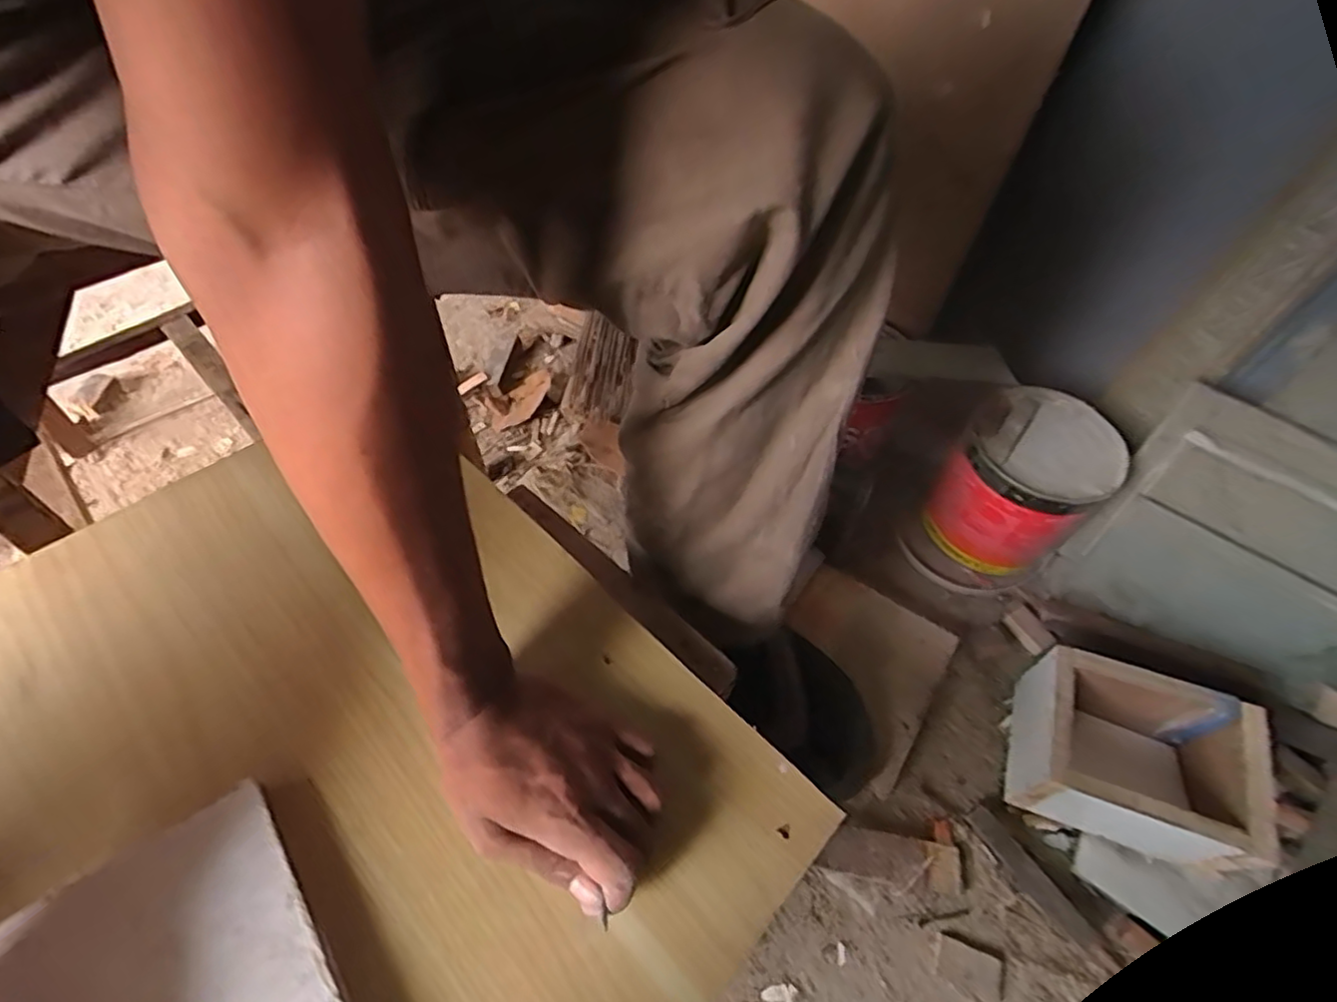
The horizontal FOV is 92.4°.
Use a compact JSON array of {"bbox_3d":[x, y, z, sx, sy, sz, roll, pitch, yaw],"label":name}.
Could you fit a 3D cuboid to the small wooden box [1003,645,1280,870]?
[{"bbox_3d":[0.402,0.231,0.576,0.166,0.123,0.132,24,55,11],"label":"small wooden box"}]

